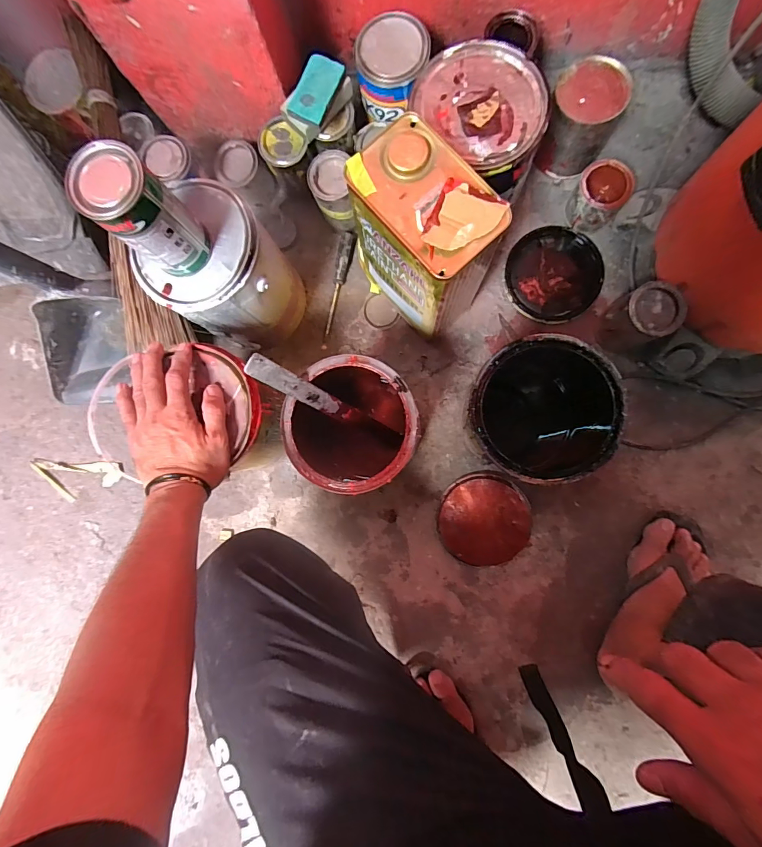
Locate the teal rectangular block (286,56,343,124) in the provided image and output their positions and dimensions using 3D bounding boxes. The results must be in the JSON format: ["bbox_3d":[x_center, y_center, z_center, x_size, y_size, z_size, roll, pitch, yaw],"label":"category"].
[{"bbox_3d":[-0.086,-0.446,0.531,0.050,0.014,0.078,31,90,6],"label":"teal rectangular block"}]

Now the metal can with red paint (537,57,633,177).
[{"bbox_3d":[0.293,-0.448,0.598,0.089,0.123,0.087,0,87,5],"label":"metal can with red paint"}]

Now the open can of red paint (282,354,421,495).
[{"bbox_3d":[-0.028,0.004,0.575,0.157,0.195,0.161,0,87,5],"label":"open can of red paint"}]

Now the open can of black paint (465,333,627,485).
[{"bbox_3d":[0.202,-0.013,0.544,0.177,0.214,0.163,0,87,5],"label":"open can of black paint"}]

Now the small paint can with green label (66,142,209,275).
[{"bbox_3d":[-0.244,-0.217,0.422,0.072,0.134,0.070,0,87,5],"label":"small paint can with green label"}]

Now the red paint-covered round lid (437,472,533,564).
[{"bbox_3d":[0.166,0.151,0.638,0.141,0.027,0.140,0,87,5],"label":"red paint-covered round lid"}]

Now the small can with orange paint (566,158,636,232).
[{"bbox_3d":[0.332,-0.346,0.613,0.071,0.075,0.071,0,87,5],"label":"small can with orange paint"}]

